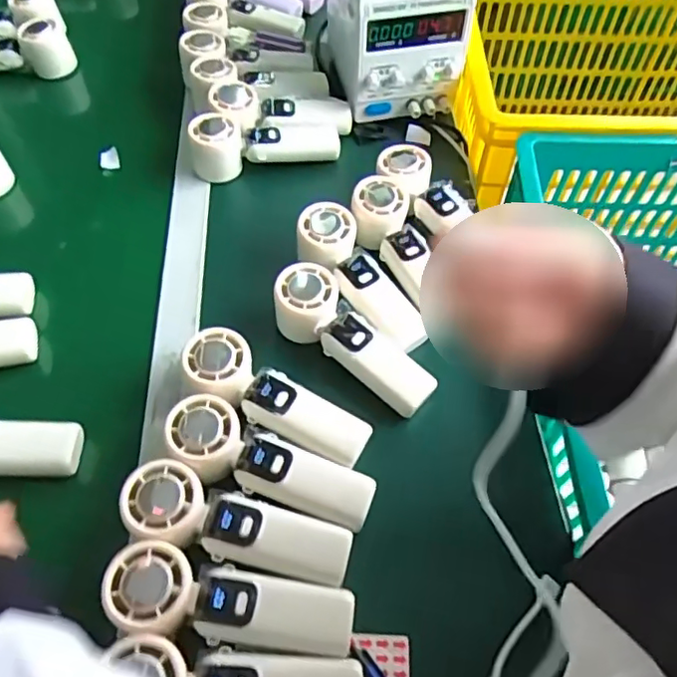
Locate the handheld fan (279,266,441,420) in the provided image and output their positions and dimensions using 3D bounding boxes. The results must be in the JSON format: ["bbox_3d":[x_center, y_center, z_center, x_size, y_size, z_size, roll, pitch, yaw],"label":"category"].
[{"bbox_3d":[0.013,0.001,0.519,0.162,0.060,0.057,33,62,19],"label":"handheld fan"}]

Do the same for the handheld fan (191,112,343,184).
[{"bbox_3d":[-0.083,-0.223,0.664,0.164,0.060,0.051,-12,57,-8],"label":"handheld fan"}]

